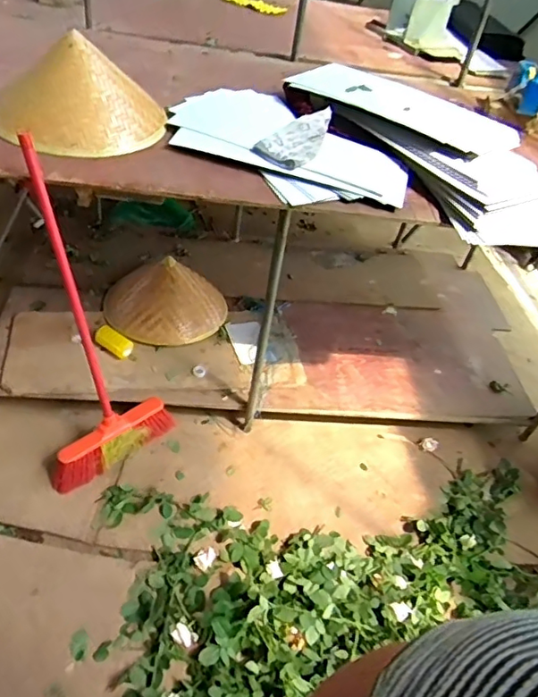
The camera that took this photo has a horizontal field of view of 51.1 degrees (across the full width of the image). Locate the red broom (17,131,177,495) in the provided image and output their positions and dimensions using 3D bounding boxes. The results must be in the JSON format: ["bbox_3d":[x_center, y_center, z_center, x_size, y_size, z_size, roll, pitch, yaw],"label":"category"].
[{"bbox_3d":[-0.504,-0.003,1.307,0.345,0.871,0.052,-35,46,-20],"label":"red broom"}]

